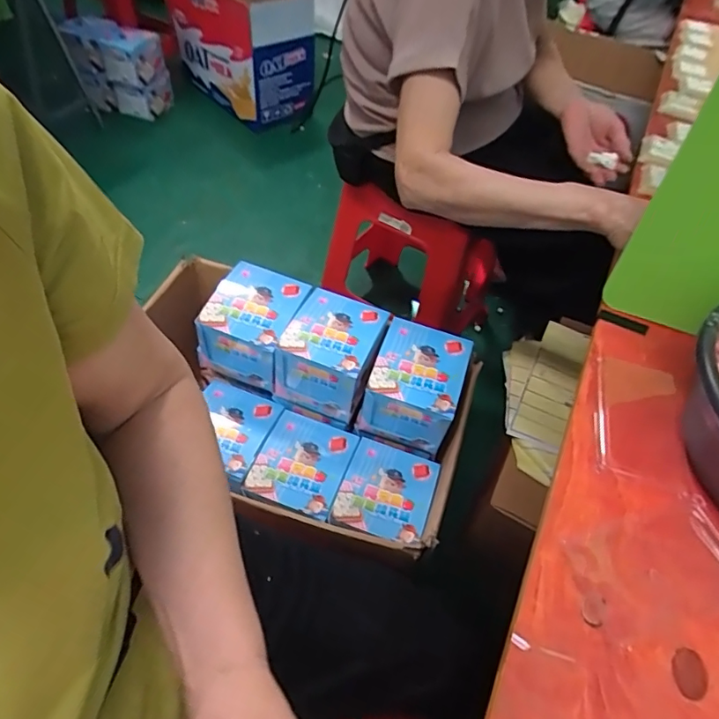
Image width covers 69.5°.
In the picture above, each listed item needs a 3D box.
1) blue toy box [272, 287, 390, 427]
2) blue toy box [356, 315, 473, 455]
[{"bbox_3d":[-0.049,-0.006,0.910,0.148,0.147,0.171,20,51,10],"label":"blue toy box"},{"bbox_3d":[0.096,0.044,0.891,0.141,0.144,0.159,17,51,8],"label":"blue toy box"}]

